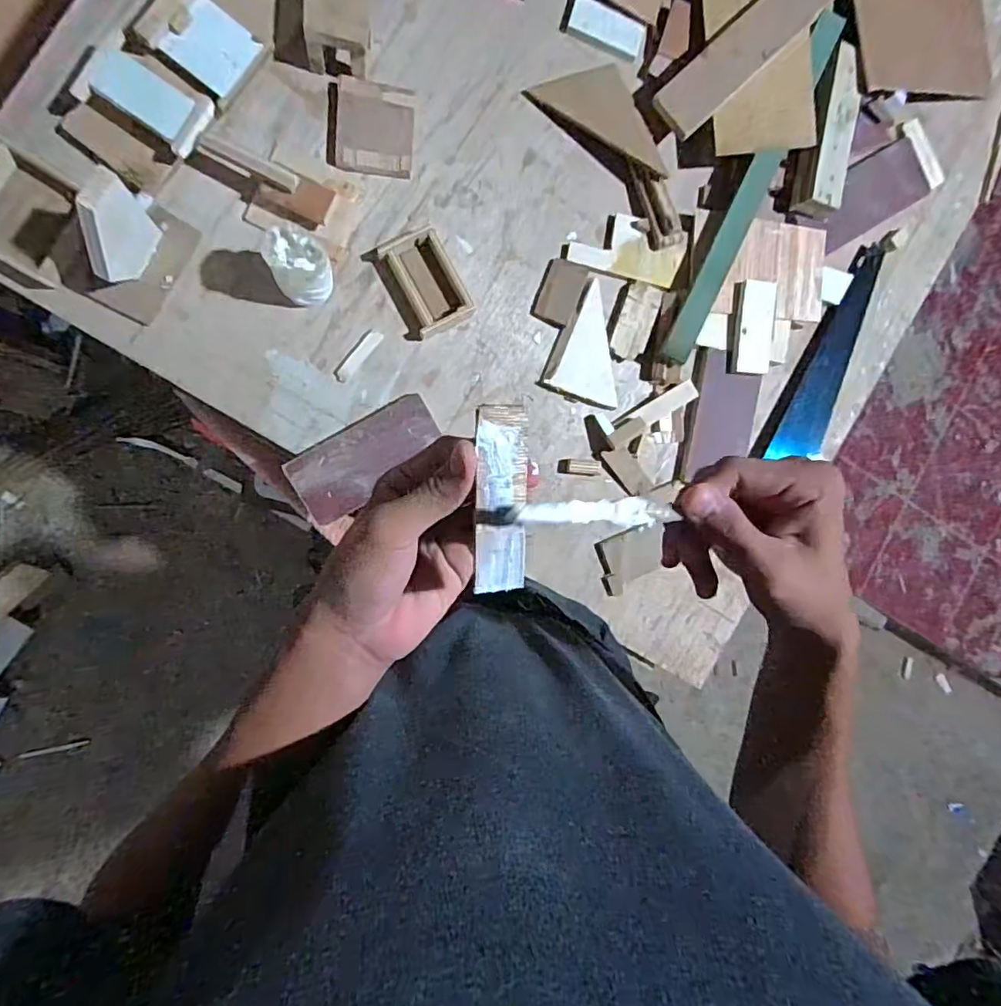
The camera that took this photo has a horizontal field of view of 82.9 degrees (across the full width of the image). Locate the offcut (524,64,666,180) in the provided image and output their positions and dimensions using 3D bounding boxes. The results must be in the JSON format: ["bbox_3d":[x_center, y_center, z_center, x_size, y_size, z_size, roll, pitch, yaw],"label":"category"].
[{"bbox_3d":[0.145,-0.515,0.737,0.199,0.014,0.091,32,87,-10],"label":"offcut"}]

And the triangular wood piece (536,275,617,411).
[{"bbox_3d":[0.126,-0.213,0.766,0.104,0.023,0.148,19,89,-10],"label":"triangular wood piece"}]

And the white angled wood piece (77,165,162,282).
[{"bbox_3d":[-0.399,-0.277,0.590,0.019,0.122,0.083,31,87,-10],"label":"white angled wood piece"}]

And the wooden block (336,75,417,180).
[{"bbox_3d":[-0.153,-0.457,0.694,0.091,0.025,0.102,2,92,-10],"label":"wooden block"}]

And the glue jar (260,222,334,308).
[{"bbox_3d":[-0.223,-0.263,0.642,0.060,0.098,0.058,0,92,-10],"label":"glue jar"}]

